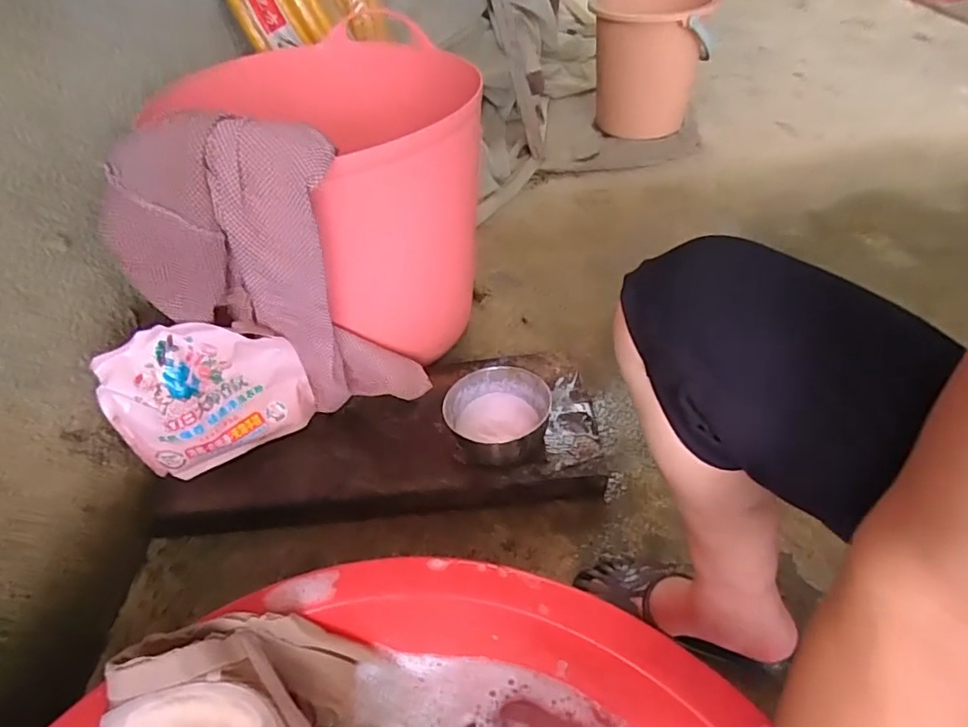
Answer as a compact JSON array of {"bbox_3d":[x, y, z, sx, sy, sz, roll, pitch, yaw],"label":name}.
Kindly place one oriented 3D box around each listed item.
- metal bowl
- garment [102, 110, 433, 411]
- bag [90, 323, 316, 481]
[{"bbox_3d":[0.022,0.073,0.742,0.137,0.059,0.131,-3,44,3],"label":"metal bowl"},{"bbox_3d":[-0.243,-0.088,0.677,0.277,0.402,0.116,-10,44,-4],"label":"garment"},{"bbox_3d":[-0.337,0.044,0.693,0.221,0.188,0.058,-22,46,-16],"label":"bag"}]

